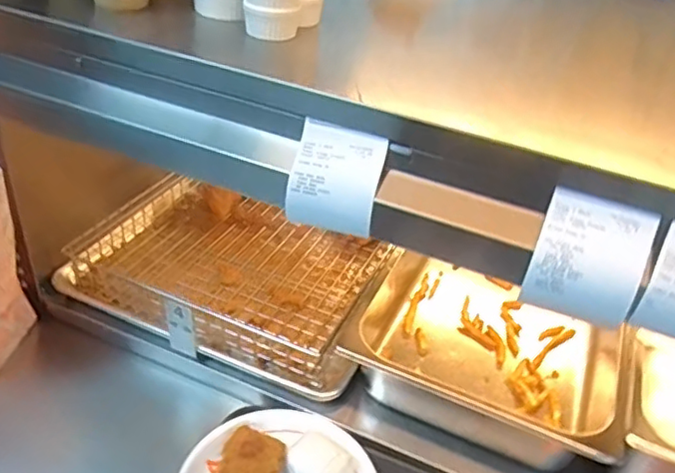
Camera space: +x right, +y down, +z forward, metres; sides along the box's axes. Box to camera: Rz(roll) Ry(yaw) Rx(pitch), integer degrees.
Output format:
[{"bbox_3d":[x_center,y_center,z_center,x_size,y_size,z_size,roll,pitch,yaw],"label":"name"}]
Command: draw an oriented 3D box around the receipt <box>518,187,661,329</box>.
[{"bbox_3d":[0.196,0.016,0.478,0.079,0.087,0.019,18,-4,16],"label":"receipt"}]

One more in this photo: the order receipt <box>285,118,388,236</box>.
[{"bbox_3d":[-0.001,-0.053,0.533,0.080,0.090,0.014,9,-6,15],"label":"order receipt"}]

